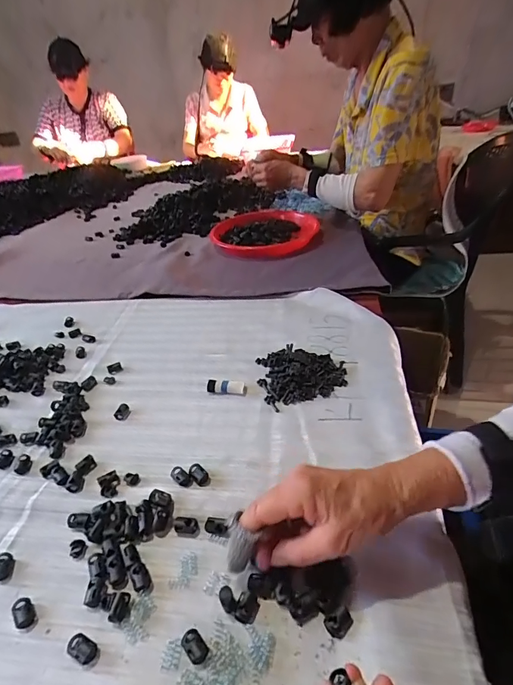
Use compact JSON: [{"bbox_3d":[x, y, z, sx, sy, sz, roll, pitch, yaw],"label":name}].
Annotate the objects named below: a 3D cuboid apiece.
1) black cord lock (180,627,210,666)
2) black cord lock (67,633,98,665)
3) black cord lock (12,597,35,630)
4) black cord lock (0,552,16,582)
[{"bbox_3d":[-0.045,0.221,0.286,0.014,0.005,0.021,-31,44,-30],"label":"black cord lock"},{"bbox_3d":[-0.128,0.226,0.290,0.022,0.009,0.014,14,41,23],"label":"black cord lock"},{"bbox_3d":[-0.184,0.214,0.311,0.013,0.009,0.020,-24,41,-22],"label":"black cord lock"},{"bbox_3d":[-0.220,0.195,0.341,0.014,0.011,0.021,-16,38,-13],"label":"black cord lock"}]

